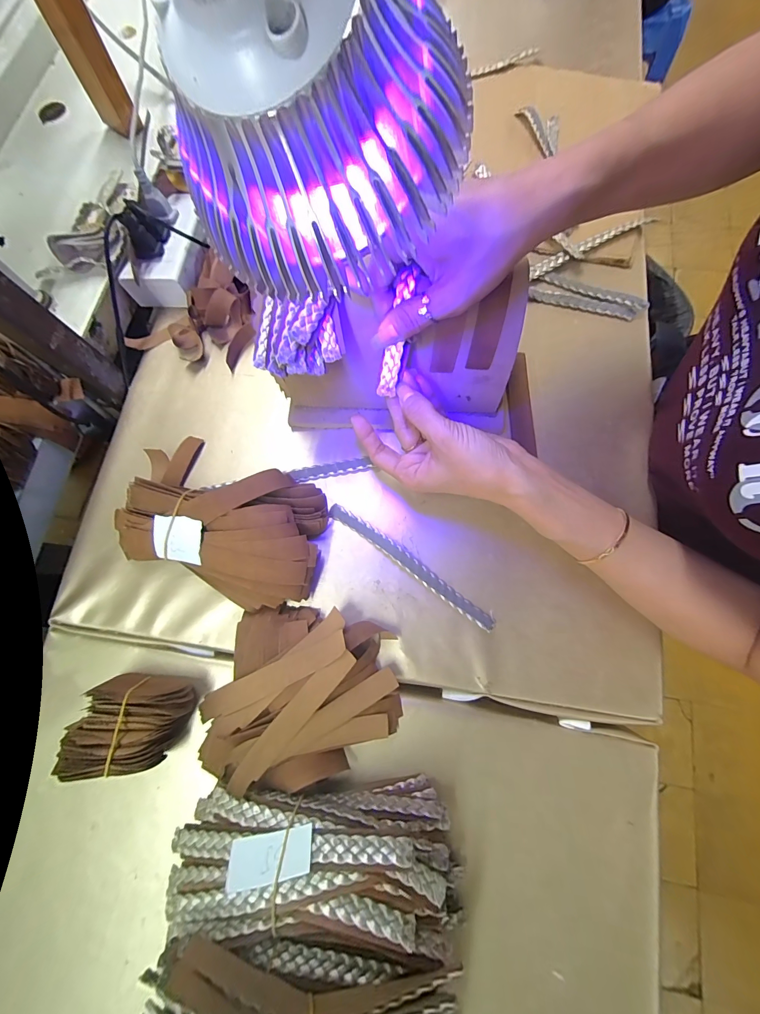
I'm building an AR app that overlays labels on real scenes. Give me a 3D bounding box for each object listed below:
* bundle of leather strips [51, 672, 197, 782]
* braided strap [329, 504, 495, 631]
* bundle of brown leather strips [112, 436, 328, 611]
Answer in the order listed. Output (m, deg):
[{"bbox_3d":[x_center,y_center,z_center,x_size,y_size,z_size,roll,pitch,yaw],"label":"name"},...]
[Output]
[{"bbox_3d":[-0.187,0.161,0.275,0.076,0.055,0.063,3,77,2],"label":"bundle of leather strips"},{"bbox_3d":[0.026,0.050,0.318,0.169,0.009,0.015,35,80,9],"label":"braided strap"},{"bbox_3d":[-0.139,0.009,0.313,0.188,0.047,0.121,19,78,6],"label":"bundle of brown leather strips"}]

